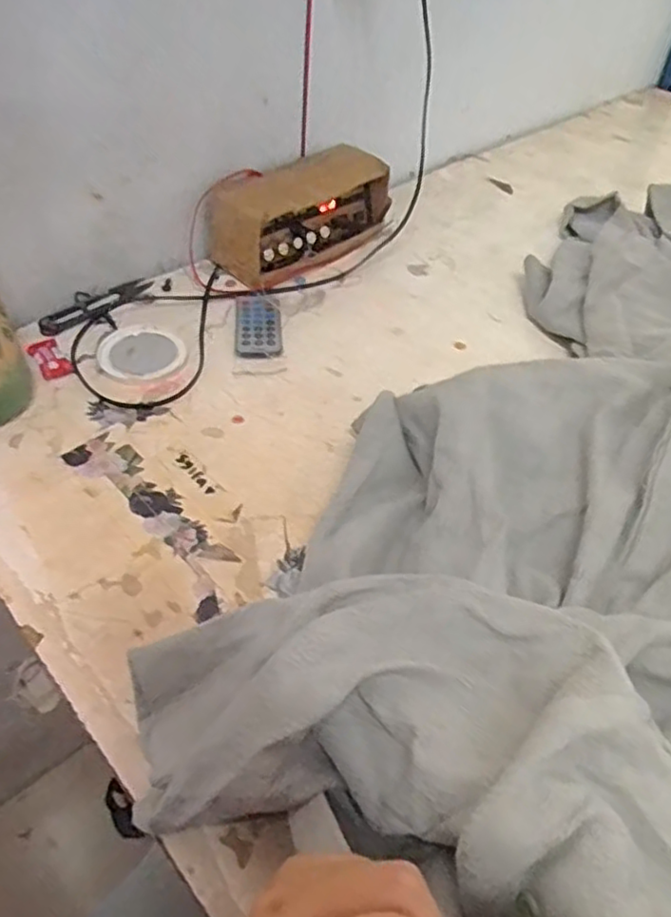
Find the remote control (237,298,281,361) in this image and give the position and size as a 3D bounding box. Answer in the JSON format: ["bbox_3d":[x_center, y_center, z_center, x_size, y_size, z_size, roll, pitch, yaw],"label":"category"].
[{"bbox_3d":[-0.070,-0.123,0.613,0.039,0.006,0.084,-2,47,-4],"label":"remote control"}]

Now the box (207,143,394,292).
[{"bbox_3d":[-0.032,-0.246,0.676,0.185,0.085,0.077,-30,55,-27],"label":"box"}]

